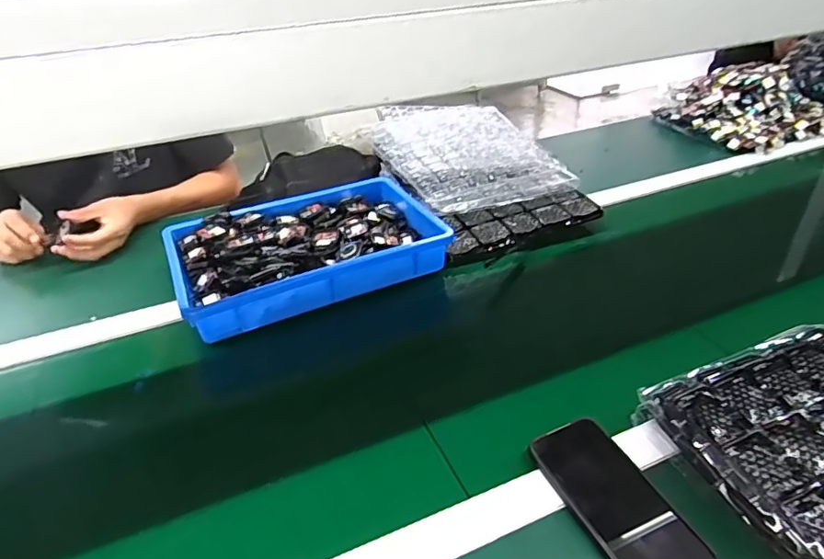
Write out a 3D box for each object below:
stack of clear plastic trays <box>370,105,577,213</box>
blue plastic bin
[{"bbox_3d":[0.088,-0.240,0.980,0.286,0.052,0.361,-13,36,-14],"label":"stack of clear plastic trays"},{"bbox_3d":[-0.158,-0.052,0.804,0.371,0.055,0.251,-18,37,-20],"label":"blue plastic bin"}]

